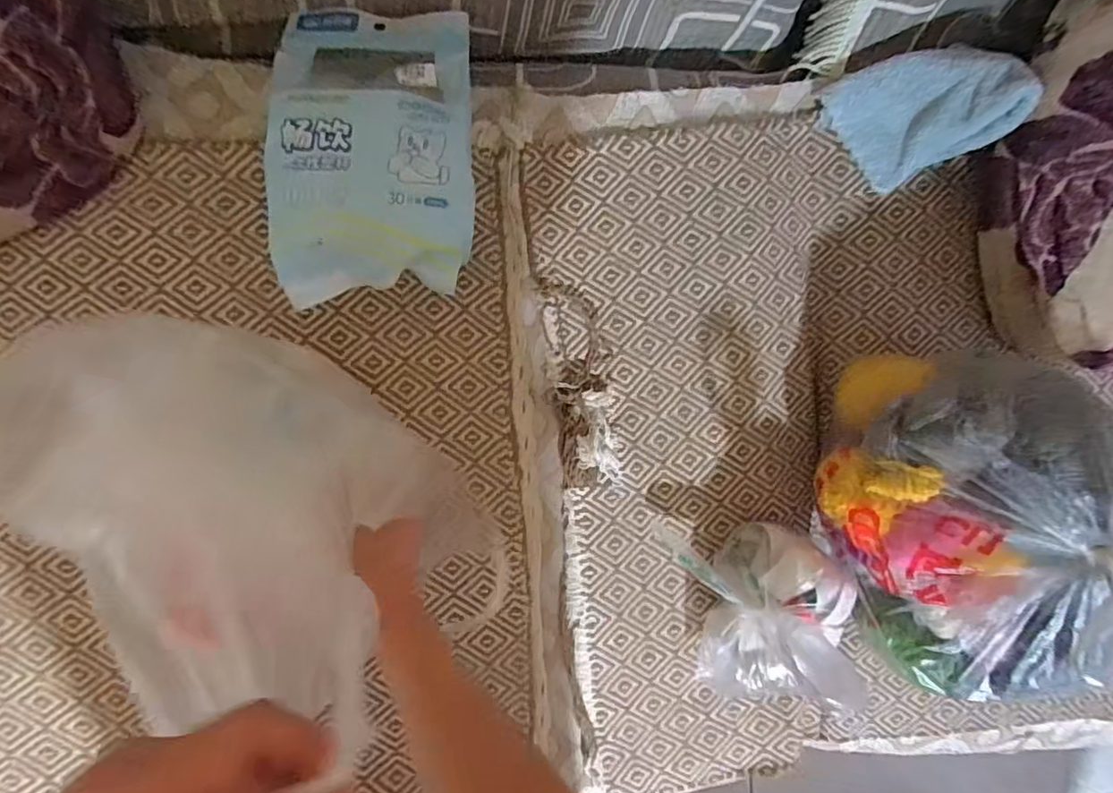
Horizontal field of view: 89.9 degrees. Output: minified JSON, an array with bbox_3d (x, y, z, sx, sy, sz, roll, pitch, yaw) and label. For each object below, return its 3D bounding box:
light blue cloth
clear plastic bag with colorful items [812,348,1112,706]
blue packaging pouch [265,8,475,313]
[{"bbox_3d":[0.321,-0.256,0.489,0.135,0.025,0.108,-24,91,34],"label":"light blue cloth"},{"bbox_3d":[0.341,0.106,0.451,0.185,0.166,0.279,-27,95,-5],"label":"clear plastic bag with colorful items"},{"bbox_3d":[-0.145,-0.200,0.449,0.150,0.074,0.237,-2,93,-7],"label":"blue packaging pouch"}]

